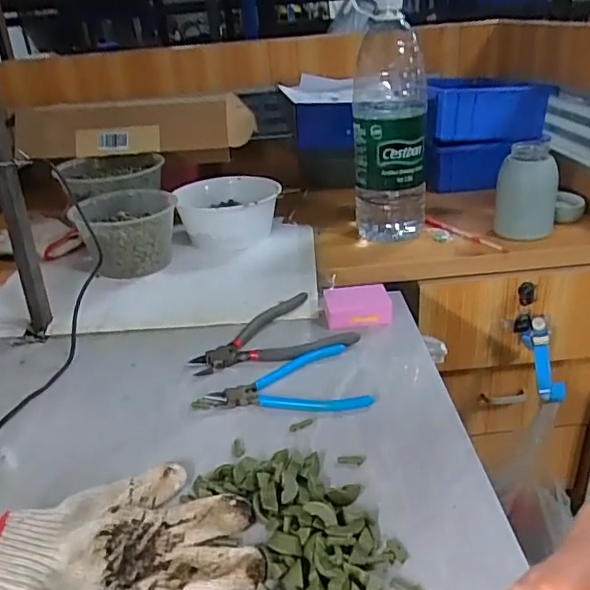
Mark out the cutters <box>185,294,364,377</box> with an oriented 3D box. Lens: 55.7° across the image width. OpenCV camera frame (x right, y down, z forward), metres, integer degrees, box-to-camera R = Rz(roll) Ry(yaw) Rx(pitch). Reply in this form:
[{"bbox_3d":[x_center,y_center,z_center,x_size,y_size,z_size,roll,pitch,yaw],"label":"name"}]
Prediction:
[{"bbox_3d":[-0.031,0.042,0.615,0.168,0.012,0.115,-13,28,-14],"label":"cutters"}]

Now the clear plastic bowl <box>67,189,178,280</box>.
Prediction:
[{"bbox_3d":[-0.229,-0.087,0.796,0.131,0.090,0.131,-4,28,2],"label":"clear plastic bowl"}]

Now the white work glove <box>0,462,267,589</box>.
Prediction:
[{"bbox_3d":[-0.109,0.172,0.373,0.173,0.027,0.143,5,29,18],"label":"white work glove"}]

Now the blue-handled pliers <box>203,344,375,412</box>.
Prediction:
[{"bbox_3d":[-0.007,0.089,0.531,0.141,0.009,0.093,-12,28,-12],"label":"blue-handled pliers"}]

